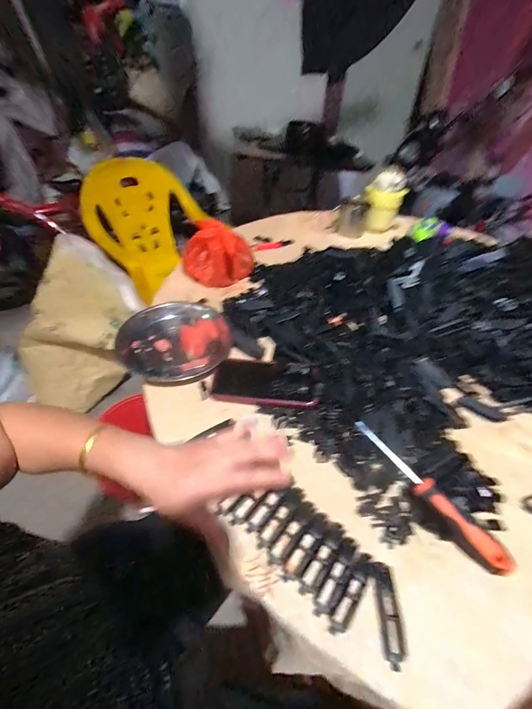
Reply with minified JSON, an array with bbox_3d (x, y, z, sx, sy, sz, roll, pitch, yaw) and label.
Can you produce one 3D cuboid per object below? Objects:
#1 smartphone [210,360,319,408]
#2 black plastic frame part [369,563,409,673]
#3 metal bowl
[{"bbox_3d":[-0.001,0.043,0.460,0.160,0.008,0.079,3,52,5],"label":"smartphone"},{"bbox_3d":[0.122,0.255,0.289,0.024,0.008,0.077,3,46,-3],"label":"black plastic frame part"},{"bbox_3d":[-0.156,-0.024,0.510,0.176,0.040,0.183,3,46,-3],"label":"metal bowl"}]

